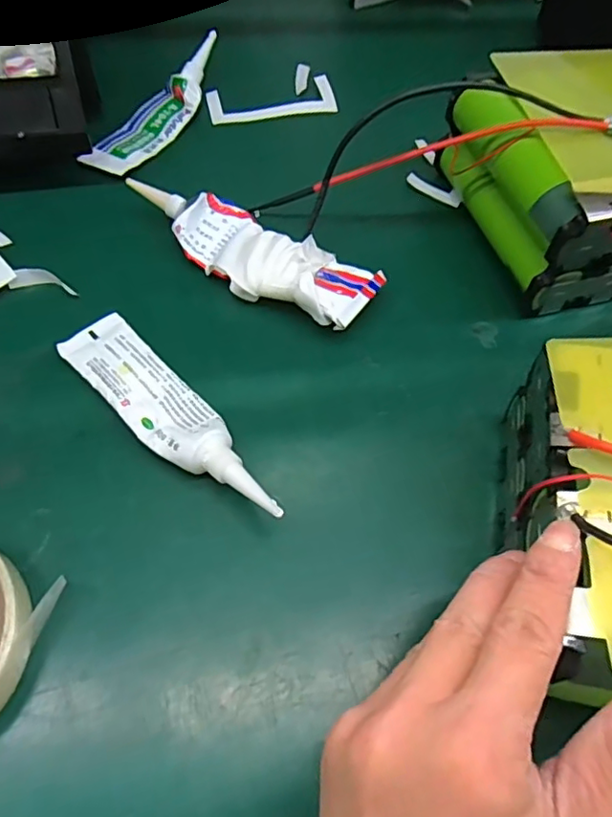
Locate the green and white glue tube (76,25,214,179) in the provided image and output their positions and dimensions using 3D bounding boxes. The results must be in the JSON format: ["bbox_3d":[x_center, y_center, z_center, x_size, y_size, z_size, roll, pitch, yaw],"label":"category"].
[{"bbox_3d":[-0.106,-0.222,0.421,0.034,0.030,0.144,27,63,12],"label":"green and white glue tube"}]

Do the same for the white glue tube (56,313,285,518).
[{"bbox_3d":[-0.069,0.002,0.286,0.036,0.021,0.151,-39,69,-22],"label":"white glue tube"}]

